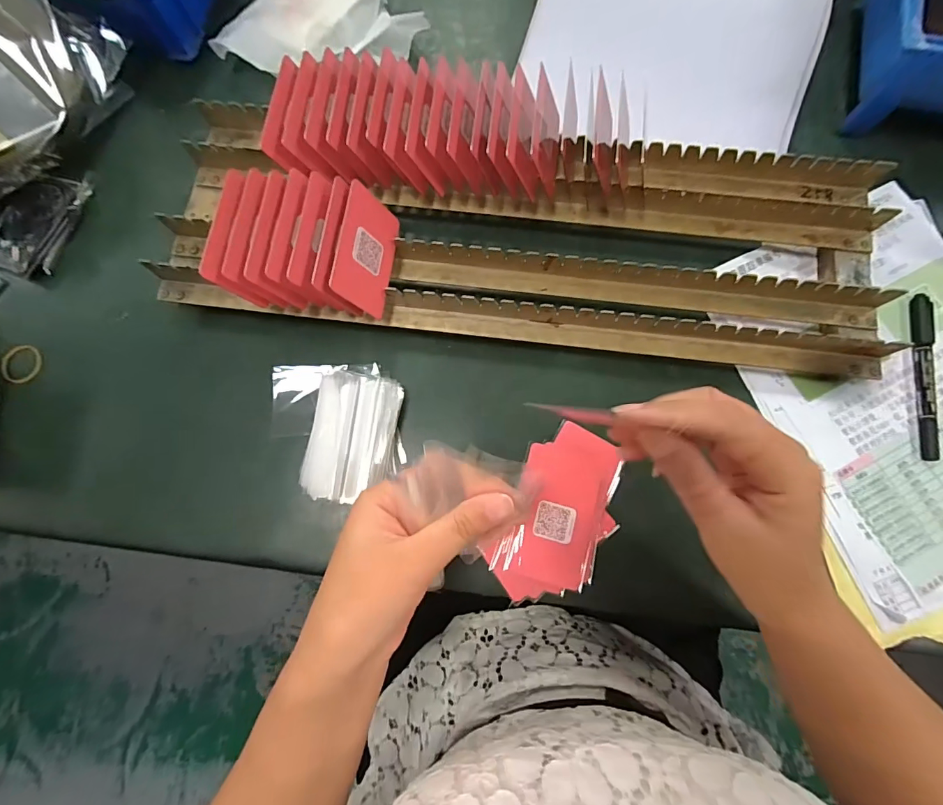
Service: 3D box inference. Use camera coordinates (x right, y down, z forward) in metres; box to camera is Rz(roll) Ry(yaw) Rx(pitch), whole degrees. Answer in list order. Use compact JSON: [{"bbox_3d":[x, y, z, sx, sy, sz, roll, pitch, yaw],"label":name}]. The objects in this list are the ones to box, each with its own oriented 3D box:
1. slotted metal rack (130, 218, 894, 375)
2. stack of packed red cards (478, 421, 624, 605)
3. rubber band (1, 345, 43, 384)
[{"bbox_3d":[0.033,-0.097,0.352,0.578,0.035,0.100,6,78,2],"label":"slotted metal rack"},{"bbox_3d":[0.067,0.085,0.334,0.077,0.012,0.134,27,80,6],"label":"stack of packed red cards"},{"bbox_3d":[-0.381,-0.032,0.372,0.028,0.004,0.033,5,79,-8],"label":"rubber band"}]

